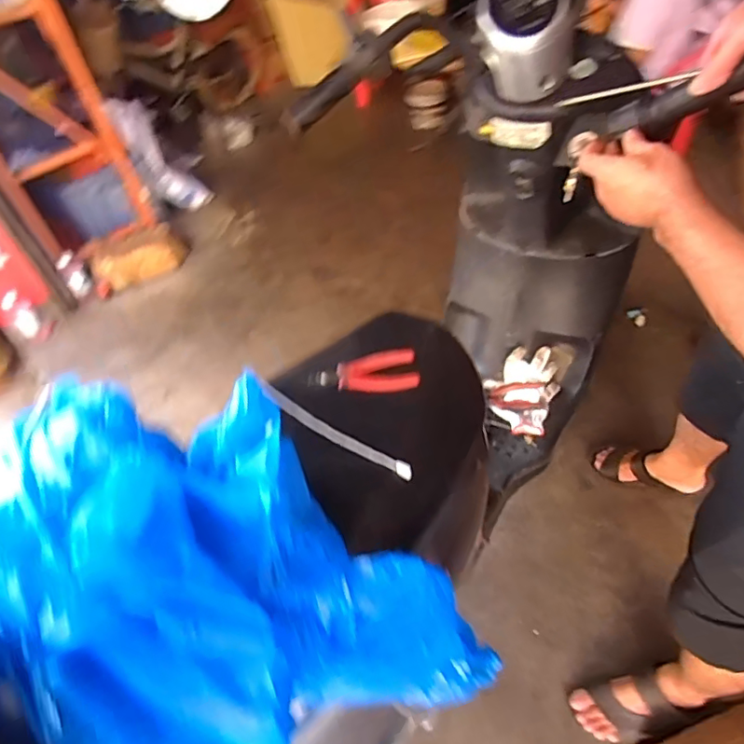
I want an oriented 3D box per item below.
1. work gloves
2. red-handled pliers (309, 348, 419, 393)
[{"bbox_3d":[0.313,0.034,1.126,0.148,0.061,0.211,12,51,20],"label":"work gloves"},{"bbox_3d":[-0.010,0.002,0.629,0.126,0.012,0.055,-10,47,0],"label":"red-handled pliers"}]

